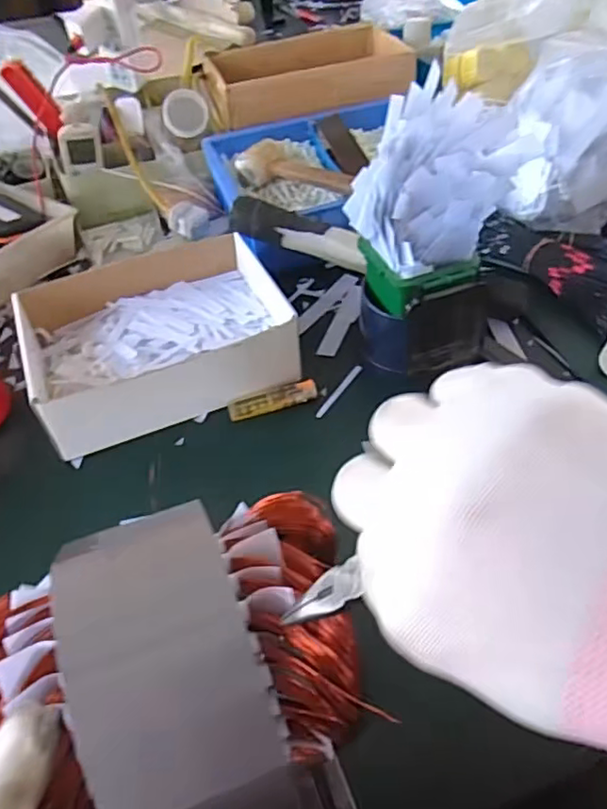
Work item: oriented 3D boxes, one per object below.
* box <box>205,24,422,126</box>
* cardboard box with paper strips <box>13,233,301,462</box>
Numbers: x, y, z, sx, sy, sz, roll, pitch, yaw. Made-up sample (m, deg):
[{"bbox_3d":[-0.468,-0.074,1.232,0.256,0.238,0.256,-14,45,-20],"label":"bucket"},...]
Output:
[{"bbox_3d":[0.013,-0.468,0.857,0.284,0.054,0.152,-17,49,-12],"label":"box"},{"bbox_3d":[-0.144,-0.071,0.609,0.247,0.072,0.197,-20,50,-15],"label":"cardboard box with paper strips"}]

